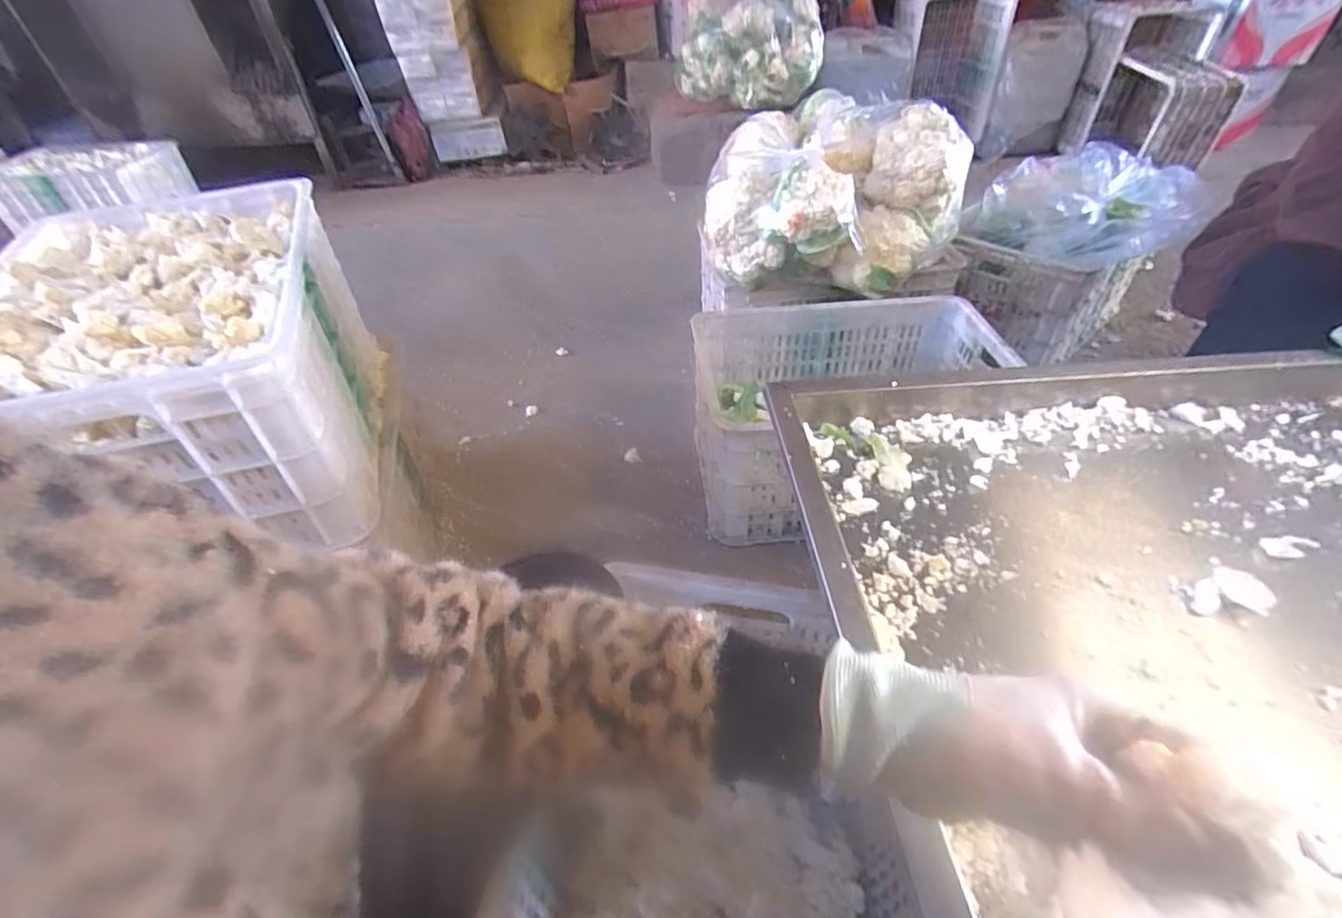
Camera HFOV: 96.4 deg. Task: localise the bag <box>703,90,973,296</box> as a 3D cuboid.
[{"bbox_3d":[0.324,-0.510,1.174,0.463,0.271,0.314,11,44,16],"label":"bag"}]

